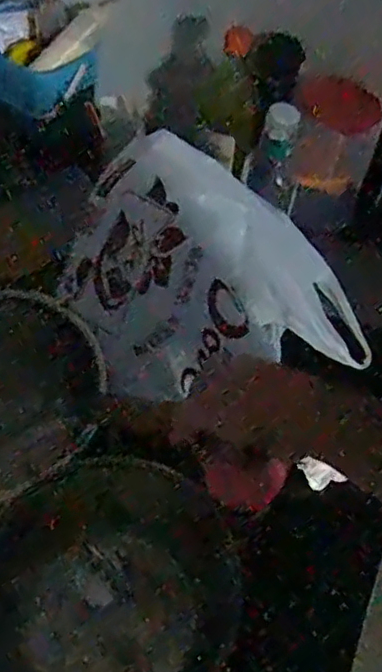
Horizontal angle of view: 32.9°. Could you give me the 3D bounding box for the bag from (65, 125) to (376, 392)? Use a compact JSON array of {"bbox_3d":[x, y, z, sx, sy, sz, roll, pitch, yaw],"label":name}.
[{"bbox_3d":[0.035,-0.053,0.739,0.350,0.143,0.257,21,57,10],"label":"bag"}]

